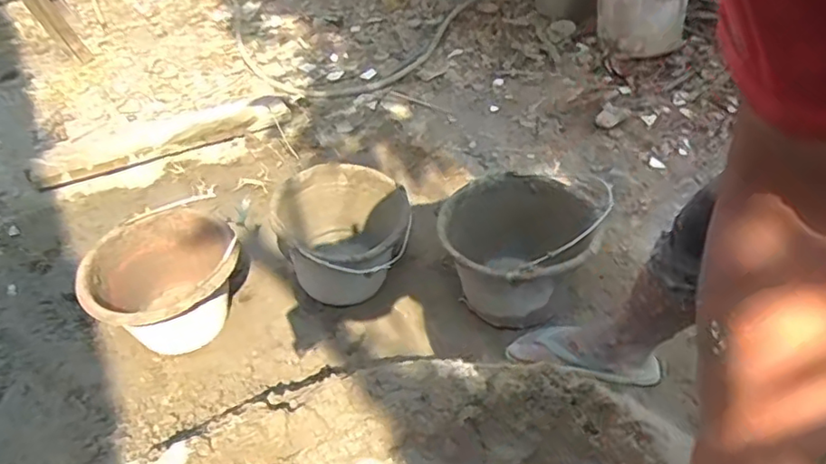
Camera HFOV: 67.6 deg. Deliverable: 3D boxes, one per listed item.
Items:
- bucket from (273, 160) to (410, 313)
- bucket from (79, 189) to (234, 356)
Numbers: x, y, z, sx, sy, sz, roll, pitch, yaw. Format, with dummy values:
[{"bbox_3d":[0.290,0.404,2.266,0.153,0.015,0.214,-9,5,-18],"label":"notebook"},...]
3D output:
[{"bbox_3d":[-0.136,0.033,1.323,0.263,0.241,0.285,-2,42,2],"label":"bucket"},{"bbox_3d":[-0.510,0.121,1.302,0.300,0.224,0.304,-18,44,-15],"label":"bucket"}]

